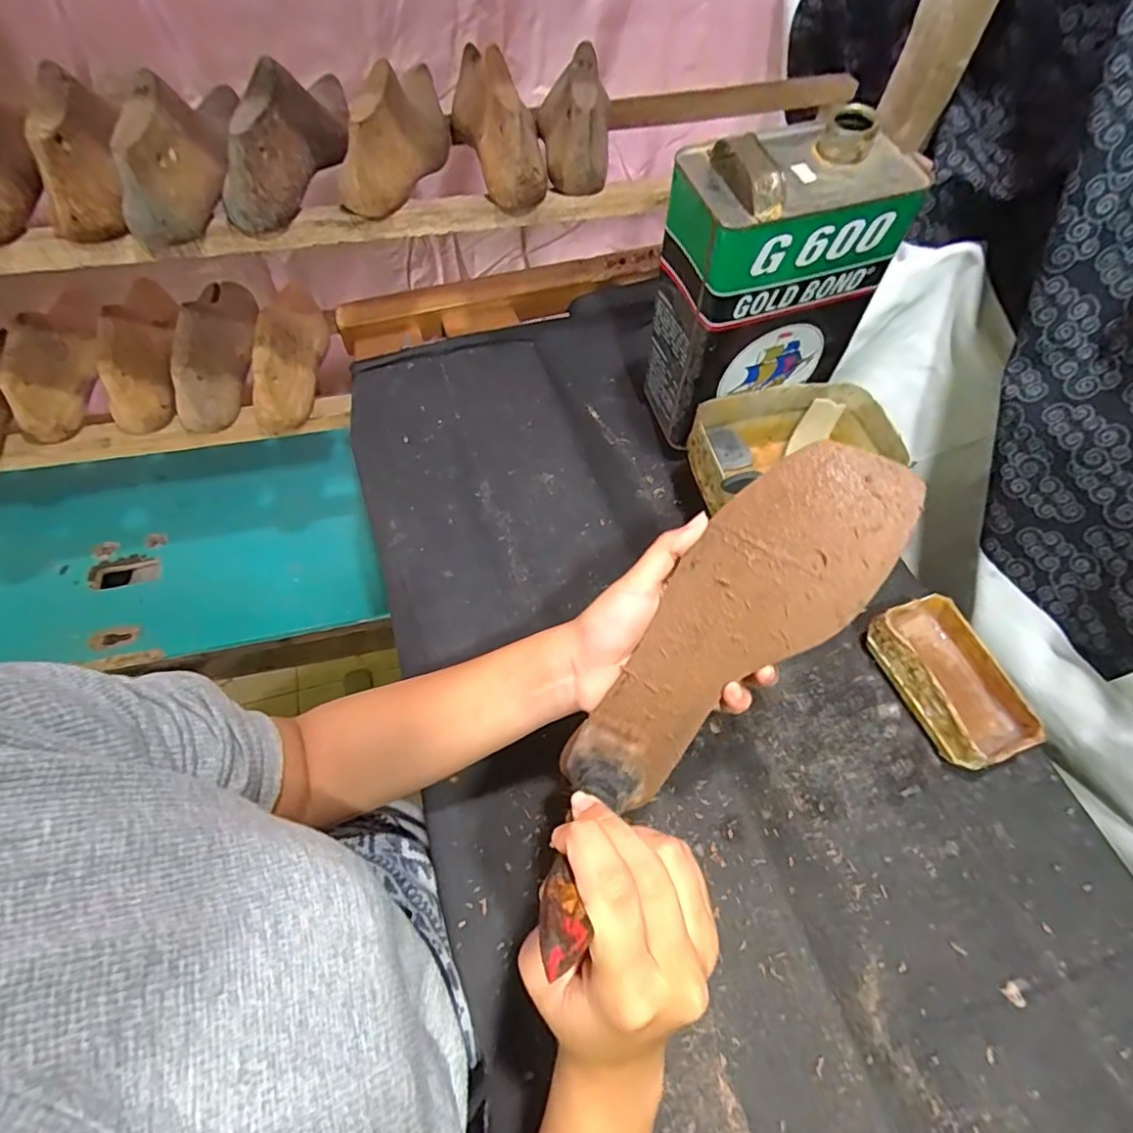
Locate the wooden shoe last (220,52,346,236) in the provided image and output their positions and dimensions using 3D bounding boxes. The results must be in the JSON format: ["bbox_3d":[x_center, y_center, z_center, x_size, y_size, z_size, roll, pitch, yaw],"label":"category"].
[{"bbox_3d":[-0.244,-0.371,0.489,0.053,0.075,0.183,6,59,0],"label":"wooden shoe last"}]

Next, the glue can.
[{"bbox_3d":[0.168,-0.242,0.510,0.155,0.230,0.110,-15,61,-13],"label":"glue can"}]

